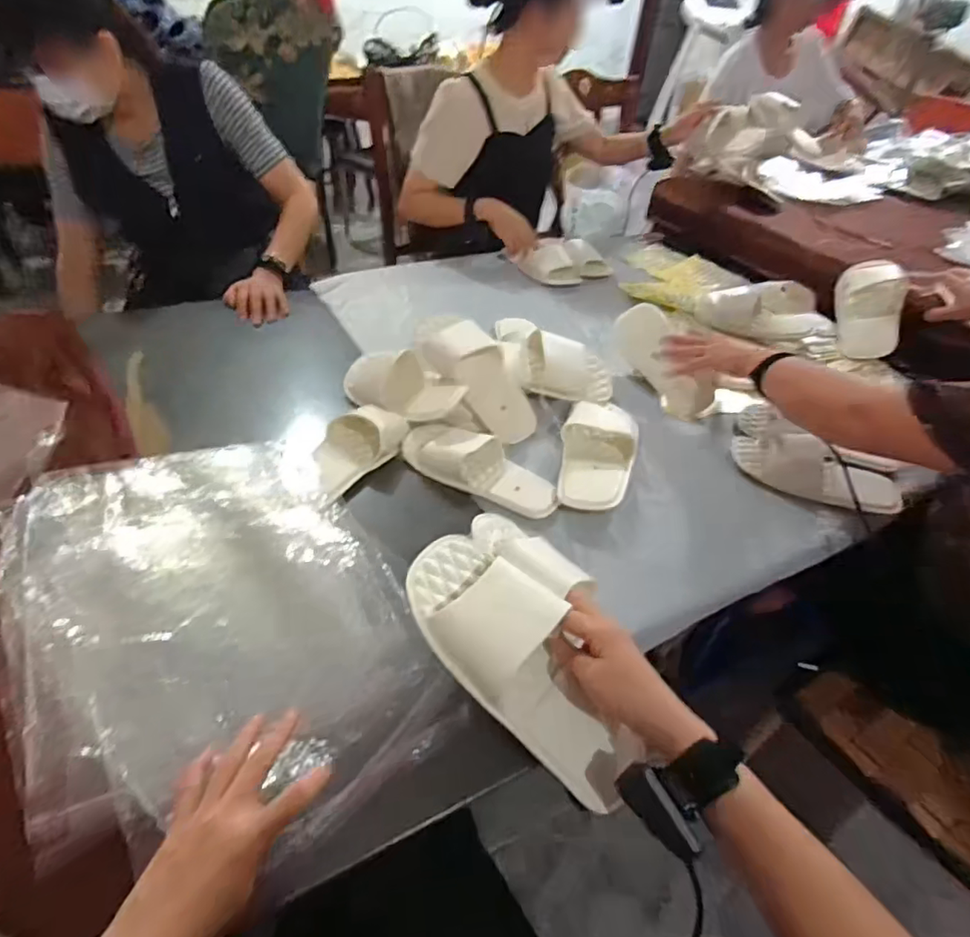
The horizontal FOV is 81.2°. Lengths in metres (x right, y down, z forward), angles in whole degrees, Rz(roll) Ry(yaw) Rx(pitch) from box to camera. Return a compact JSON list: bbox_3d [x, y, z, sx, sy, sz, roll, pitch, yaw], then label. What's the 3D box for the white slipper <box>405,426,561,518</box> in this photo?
[{"bbox_3d":[-0.007,-0.005,0.787,0.228,0.048,0.089,17,43,12],"label":"white slipper"}]

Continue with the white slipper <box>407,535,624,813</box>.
[{"bbox_3d":[0.028,0.177,0.515,0.107,0.062,0.265,-27,75,-32],"label":"white slipper"}]

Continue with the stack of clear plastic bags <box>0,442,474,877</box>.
[{"bbox_3d":[-0.271,0.139,0.564,0.335,0.024,0.448,-22,56,-31],"label":"stack of clear plastic bags"}]

